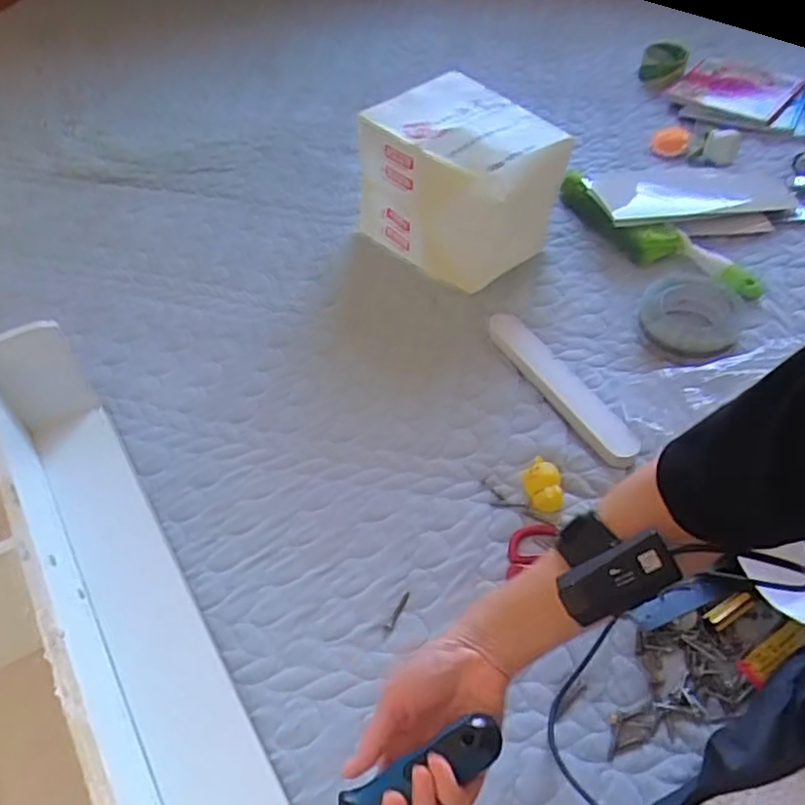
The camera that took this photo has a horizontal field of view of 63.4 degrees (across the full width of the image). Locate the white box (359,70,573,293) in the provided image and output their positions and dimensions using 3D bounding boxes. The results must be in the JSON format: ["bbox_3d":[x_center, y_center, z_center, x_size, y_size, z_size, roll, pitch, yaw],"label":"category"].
[{"bbox_3d":[0.084,-0.299,0.904,0.197,0.189,0.238,-36,58,-25],"label":"white box"}]

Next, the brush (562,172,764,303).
[{"bbox_3d":[0.340,-0.227,0.921,0.109,0.045,0.328,-32,57,-25],"label":"brush"}]

